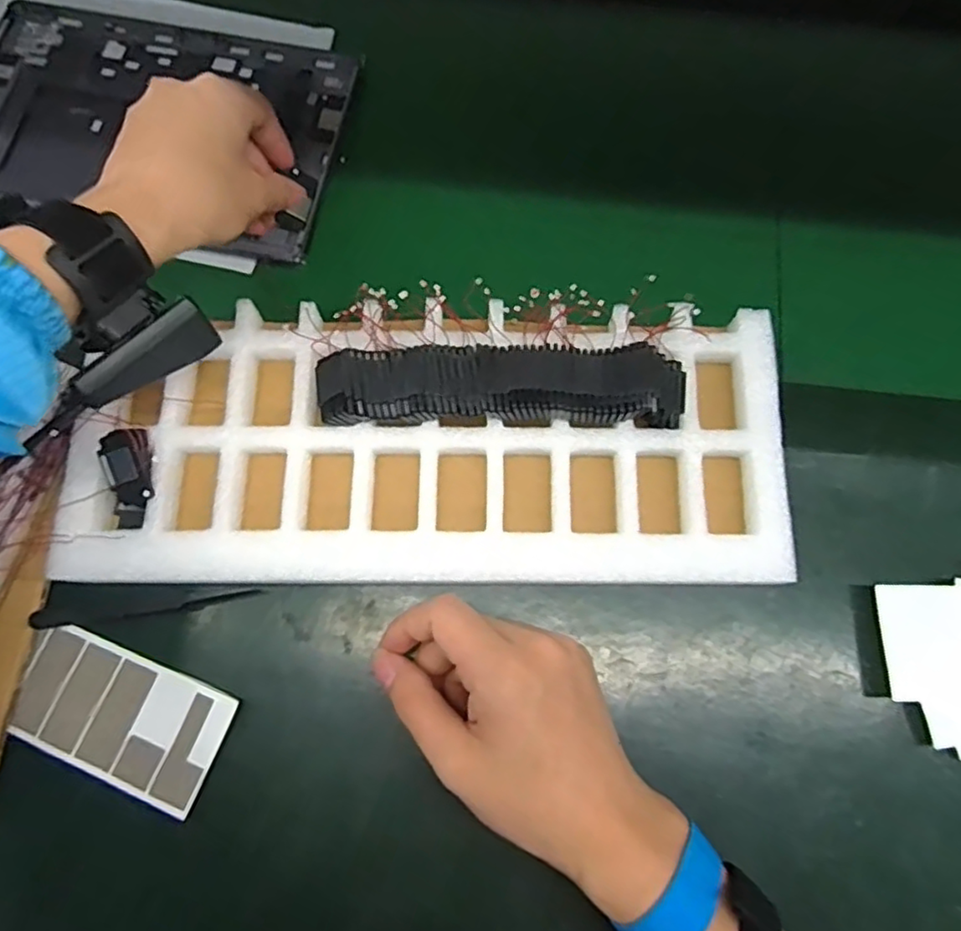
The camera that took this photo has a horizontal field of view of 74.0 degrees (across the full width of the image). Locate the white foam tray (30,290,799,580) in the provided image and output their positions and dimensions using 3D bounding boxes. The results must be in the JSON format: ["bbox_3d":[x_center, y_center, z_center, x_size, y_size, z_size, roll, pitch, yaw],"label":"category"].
[{"bbox_3d":[-0.029,-0.013,0.337,0.371,0.041,0.151,1,72,-2],"label":"white foam tray"}]

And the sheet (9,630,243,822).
[{"bbox_3d":[-0.181,0.125,0.320,0.109,0.004,0.057,20,74,8],"label":"sheet"}]

